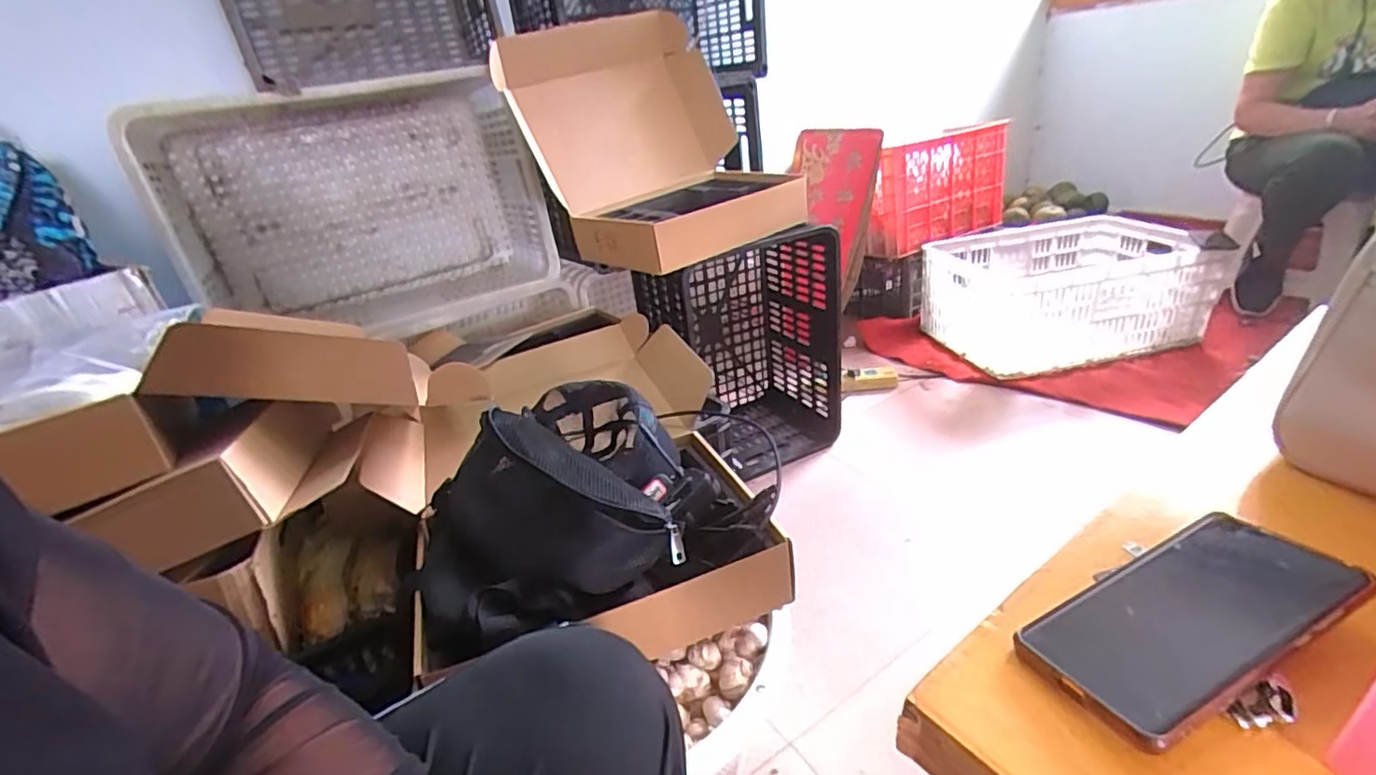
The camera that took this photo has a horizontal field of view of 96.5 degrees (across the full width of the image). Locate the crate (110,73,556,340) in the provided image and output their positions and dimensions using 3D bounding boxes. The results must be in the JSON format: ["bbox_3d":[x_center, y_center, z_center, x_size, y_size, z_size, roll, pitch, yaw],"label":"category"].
[{"bbox_3d":[-0.572,-0.312,1.096,0.579,0.384,0.294,-22,31,-27],"label":"crate"}]

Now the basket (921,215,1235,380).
[{"bbox_3d":[1.013,-0.265,1.670,0.662,0.249,0.447,-10,27,-6],"label":"basket"}]

